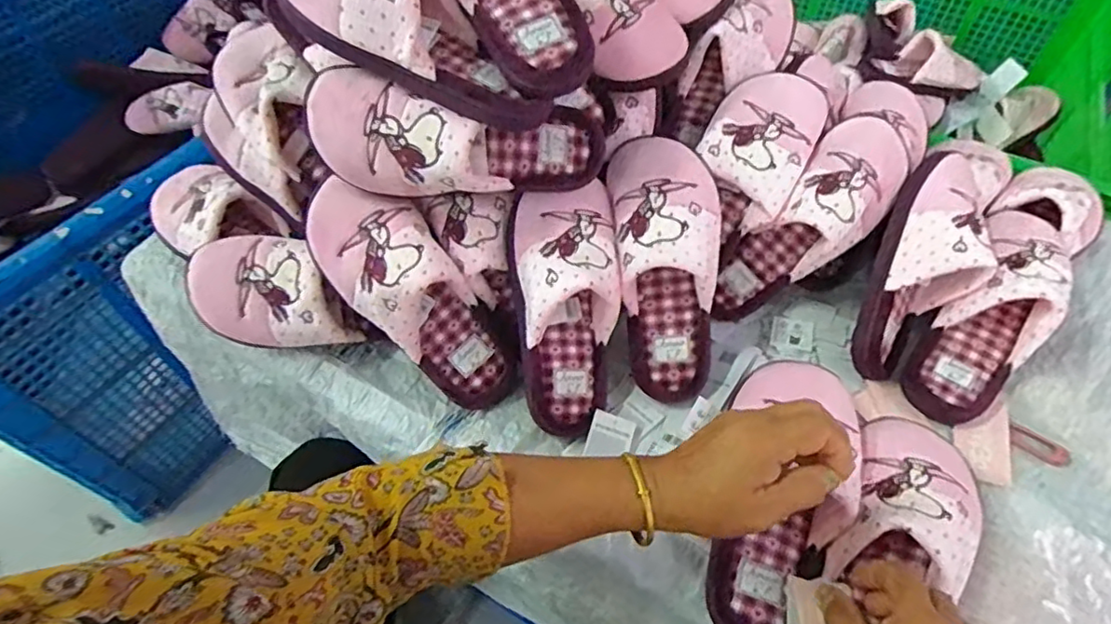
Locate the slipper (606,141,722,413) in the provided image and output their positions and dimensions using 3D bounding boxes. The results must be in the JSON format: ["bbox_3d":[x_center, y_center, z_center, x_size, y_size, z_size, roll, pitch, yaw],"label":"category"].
[{"bbox_3d":[0.105,-0.042,0.564,0.089,0.074,0.243,-5,94,-4],"label":"slipper"}]

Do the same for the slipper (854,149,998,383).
[{"bbox_3d":[0.360,-0.046,0.597,0.094,0.072,0.240,22,94,15],"label":"slipper"}]

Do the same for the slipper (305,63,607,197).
[{"bbox_3d":[-0.073,-0.136,0.502,0.246,0.094,0.072,3,12,-17],"label":"slipper"}]

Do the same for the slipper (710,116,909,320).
[{"bbox_3d":[0.248,-0.086,0.614,0.244,0.082,0.083,-50,59,18],"label":"slipper"}]

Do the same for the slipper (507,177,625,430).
[{"bbox_3d":[0.008,-0.006,0.549,0.095,0.079,0.223,0,93,-1],"label":"slipper"}]

